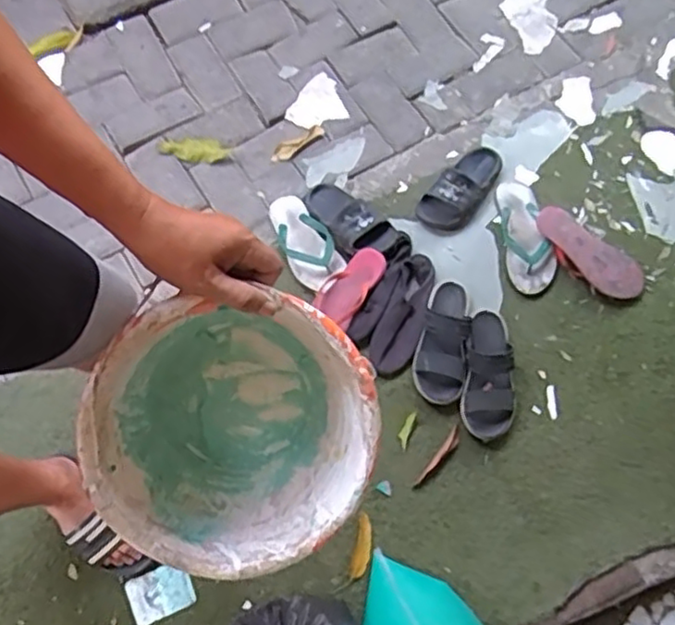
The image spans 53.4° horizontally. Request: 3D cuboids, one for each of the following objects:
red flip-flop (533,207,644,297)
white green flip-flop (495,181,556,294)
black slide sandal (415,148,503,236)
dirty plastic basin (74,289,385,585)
[{"bbox_3d":[0.507,-0.120,1.343,0.244,0.039,0.103,38,71,2],"label":"red flip-flop"},{"bbox_3d":[0.381,-0.157,1.377,0.095,0.037,0.255,-7,72,-3],"label":"white green flip-flop"},{"bbox_3d":[0.263,-0.263,1.390,0.105,0.064,0.230,37,75,10],"label":"black slide sandal"},{"bbox_3d":[-0.096,0.095,0.632,0.244,0.163,0.244,-1,97,-6],"label":"dirty plastic basin"}]

